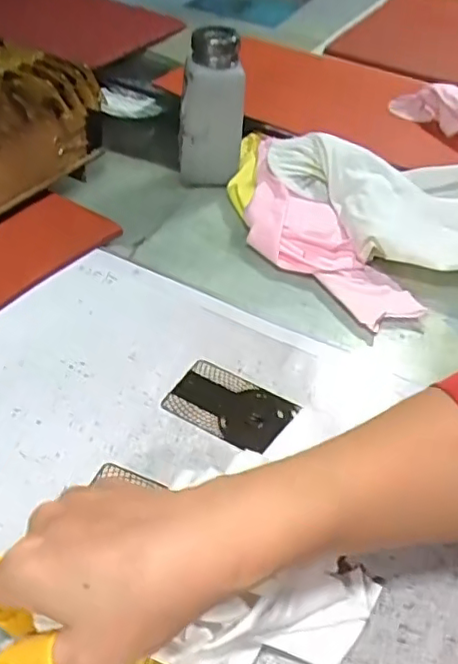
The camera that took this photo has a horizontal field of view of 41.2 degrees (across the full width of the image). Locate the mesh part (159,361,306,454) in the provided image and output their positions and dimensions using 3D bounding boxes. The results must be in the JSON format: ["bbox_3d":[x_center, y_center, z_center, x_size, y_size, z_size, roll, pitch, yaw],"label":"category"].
[{"bbox_3d":[0.001,0.044,0.376,0.072,0.004,0.050,24,46,17],"label":"mesh part"}]

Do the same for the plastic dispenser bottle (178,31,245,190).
[{"bbox_3d":[-0.014,-0.189,0.529,0.052,0.124,0.052,4,43,-4],"label":"plastic dispenser bottle"}]

